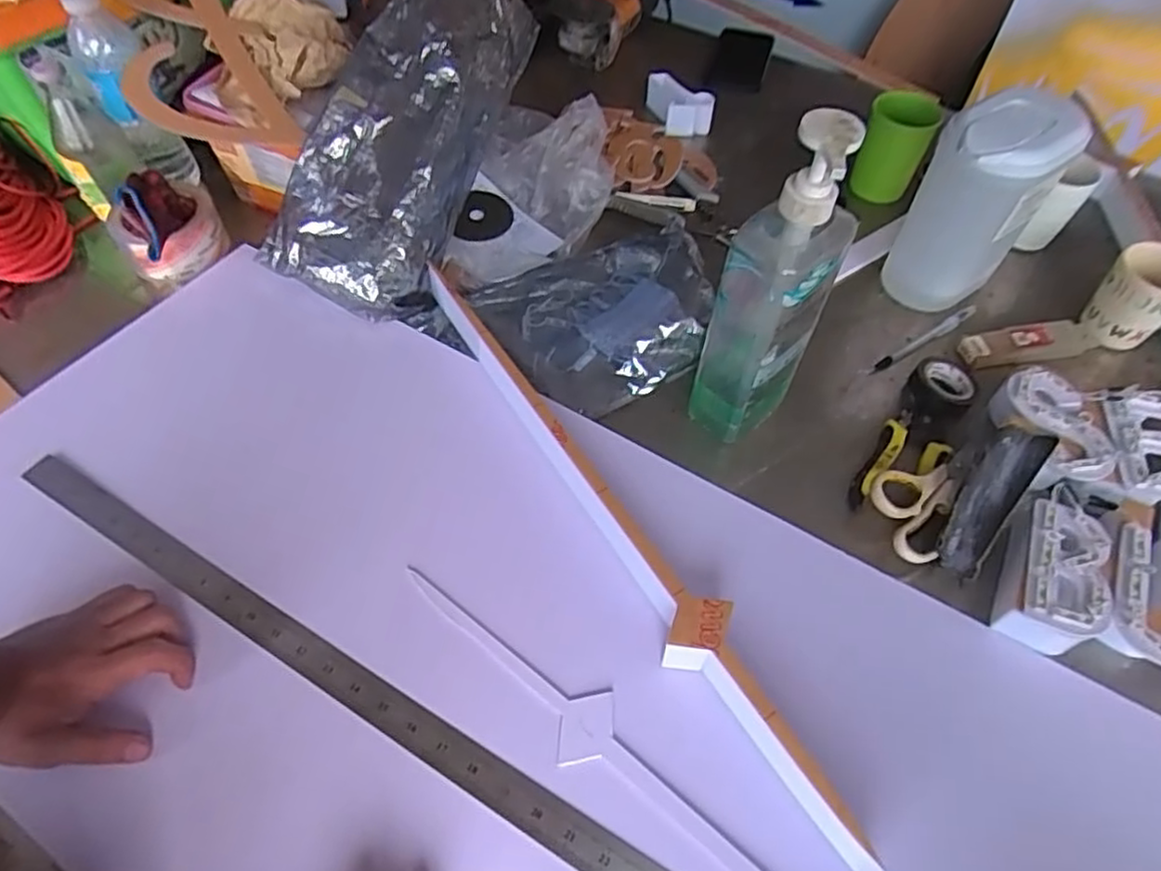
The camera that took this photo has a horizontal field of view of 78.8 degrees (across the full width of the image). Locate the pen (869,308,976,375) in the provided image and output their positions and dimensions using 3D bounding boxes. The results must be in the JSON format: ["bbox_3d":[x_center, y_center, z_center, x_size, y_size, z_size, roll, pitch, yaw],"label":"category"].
[{"bbox_3d":[0.352,-0.099,0.718,0.158,0.007,0.012,-27,59,-21],"label":"pen"}]

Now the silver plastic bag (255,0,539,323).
[{"bbox_3d":[-0.179,-0.297,0.714,0.159,0.113,0.349,24,86,15],"label":"silver plastic bag"}]

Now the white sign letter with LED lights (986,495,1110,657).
[{"bbox_3d":[0.362,0.106,0.542,0.066,0.040,0.119,26,57,16],"label":"white sign letter with LED lights"}]

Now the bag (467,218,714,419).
[{"bbox_3d":[0.018,-0.113,0.687,0.223,0.050,0.180,-12,55,-12],"label":"bag"}]

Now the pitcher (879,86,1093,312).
[{"bbox_3d":[0.381,-0.218,0.695,0.134,0.190,0.097,-37,63,-26],"label":"pitcher"}]

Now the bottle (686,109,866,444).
[{"bbox_3d":[0.144,-0.100,0.545,0.082,0.282,0.073,19,55,11],"label":"bottle"}]

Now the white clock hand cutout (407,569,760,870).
[{"bbox_3d":[0.037,0.227,0.472,0.420,0.009,0.043,36,60,22],"label":"white clock hand cutout"}]

